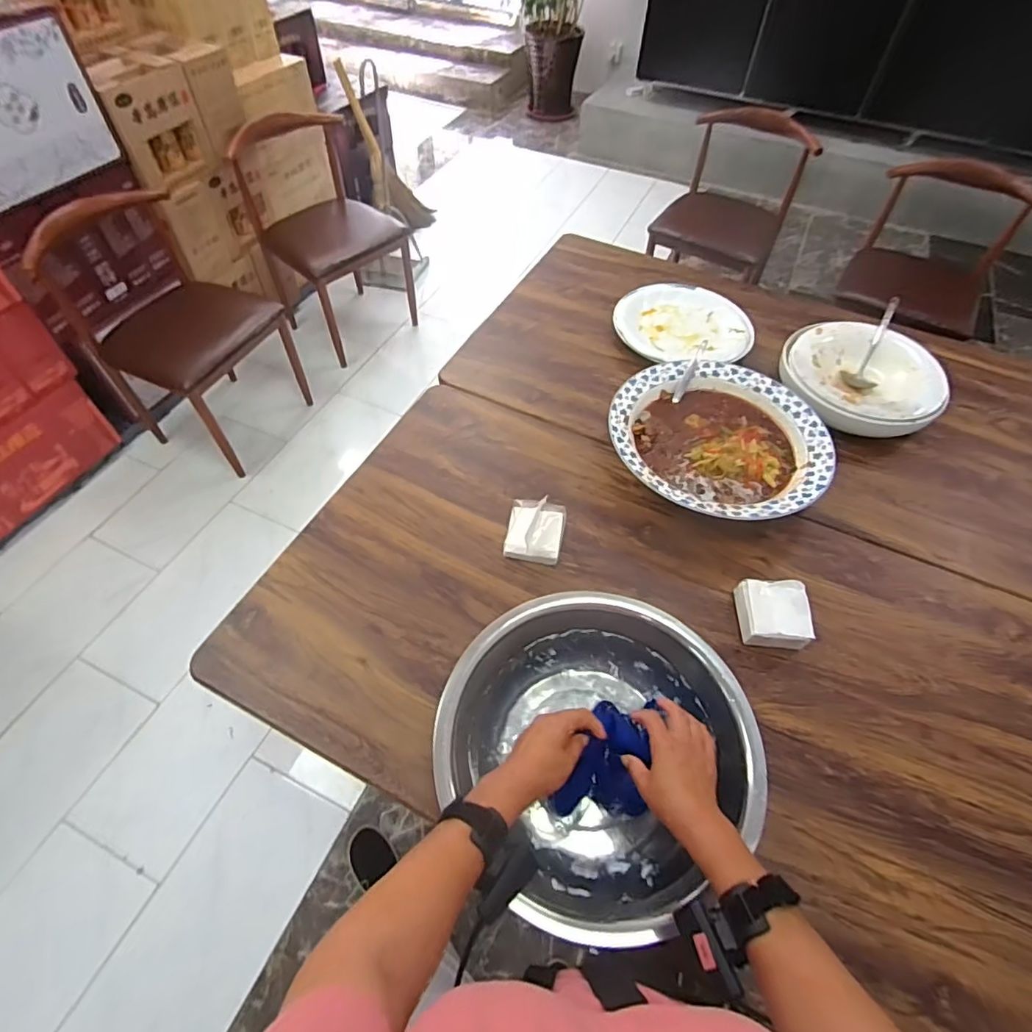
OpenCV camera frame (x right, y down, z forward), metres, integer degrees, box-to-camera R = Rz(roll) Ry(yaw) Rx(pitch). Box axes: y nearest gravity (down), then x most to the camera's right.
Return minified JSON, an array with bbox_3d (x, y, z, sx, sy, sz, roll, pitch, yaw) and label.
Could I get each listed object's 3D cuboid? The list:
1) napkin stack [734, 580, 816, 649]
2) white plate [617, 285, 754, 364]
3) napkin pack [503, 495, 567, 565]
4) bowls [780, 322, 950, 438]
[{"bbox_3d":[0.382,0.144,0.811,0.093,0.047,0.093,5,55,2],"label":"napkin stack"},{"bbox_3d":[0.362,-0.427,1.204,0.291,0.035,0.285,0,52,-1],"label":"white plate"},{"bbox_3d":[0.032,0.021,0.893,0.091,0.055,0.101,10,55,6],"label":"napkin pack"},{"bbox_3d":[0.683,-0.266,1.088,0.290,0.070,0.271,1,55,-1],"label":"bowls"}]

